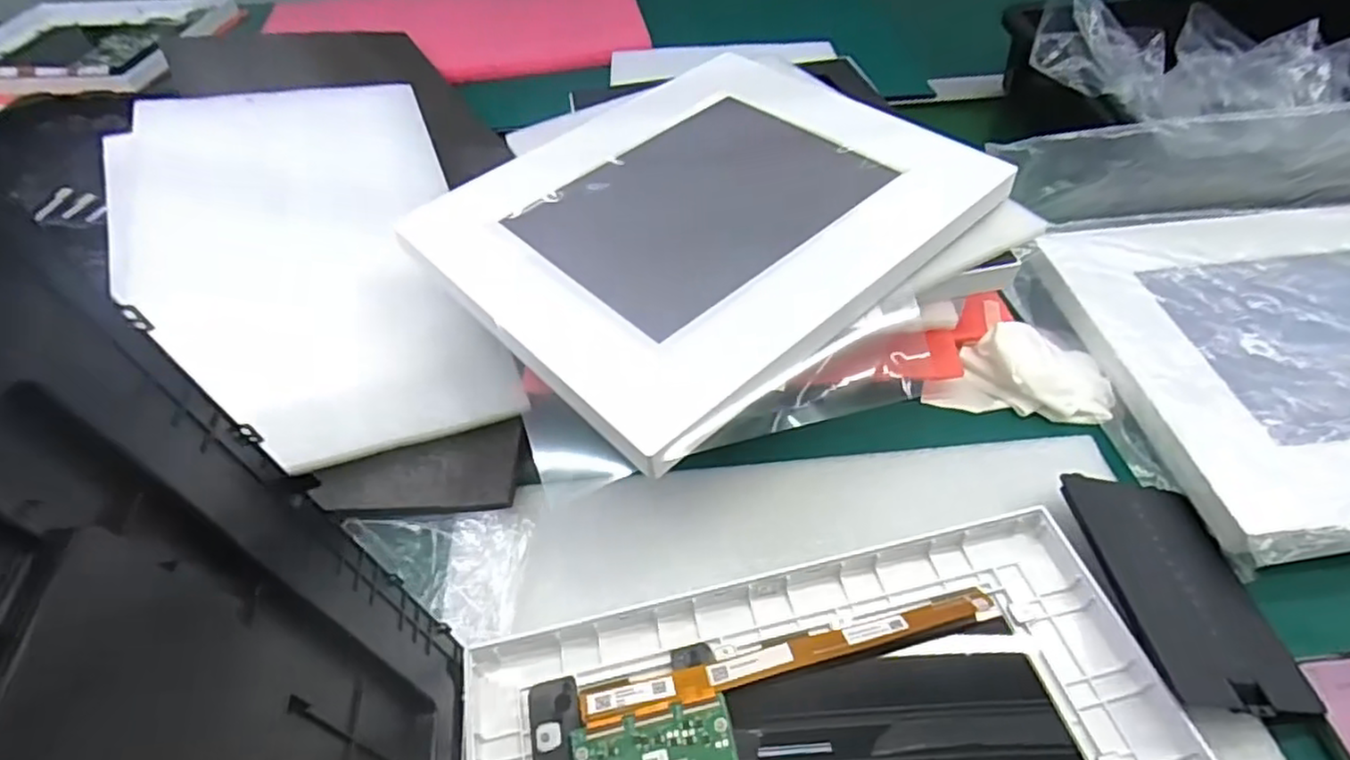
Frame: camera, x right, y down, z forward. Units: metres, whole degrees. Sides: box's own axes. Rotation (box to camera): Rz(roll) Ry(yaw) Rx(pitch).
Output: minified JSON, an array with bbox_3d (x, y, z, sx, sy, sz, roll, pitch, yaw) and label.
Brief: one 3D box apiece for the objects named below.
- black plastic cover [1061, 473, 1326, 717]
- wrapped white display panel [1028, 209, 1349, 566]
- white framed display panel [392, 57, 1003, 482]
[{"bbox_3d":[0.250,0.100,0.343,0.082,0.009,0.120,8,44,-13],"label":"black plastic cover"},{"bbox_3d":[0.420,-0.032,0.420,0.295,0.023,0.261,-6,48,-1],"label":"wrapped white display panel"},{"bbox_3d":[0.019,-0.107,0.423,0.303,0.015,0.246,-38,57,-23],"label":"white framed display panel"}]

